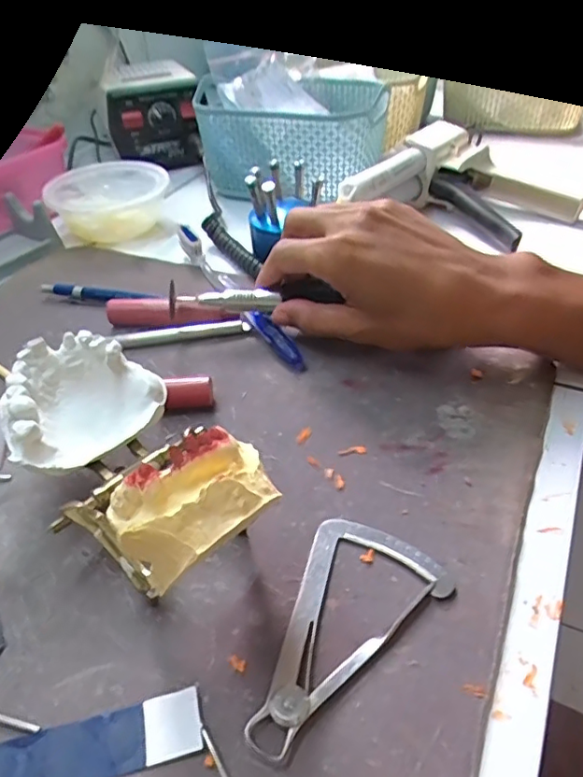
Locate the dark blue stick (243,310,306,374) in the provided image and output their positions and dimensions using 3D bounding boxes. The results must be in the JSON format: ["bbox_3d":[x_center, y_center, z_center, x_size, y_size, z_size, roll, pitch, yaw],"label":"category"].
[{"bbox_3d":[-0.012,-0.033,0.360,0.009,0.016,0.062,-24,45,-22],"label":"dark blue stick"}]

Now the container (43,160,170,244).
[{"bbox_3d":[-0.159,-0.160,0.502,0.090,0.045,0.090,-2,41,2],"label":"container"}]

